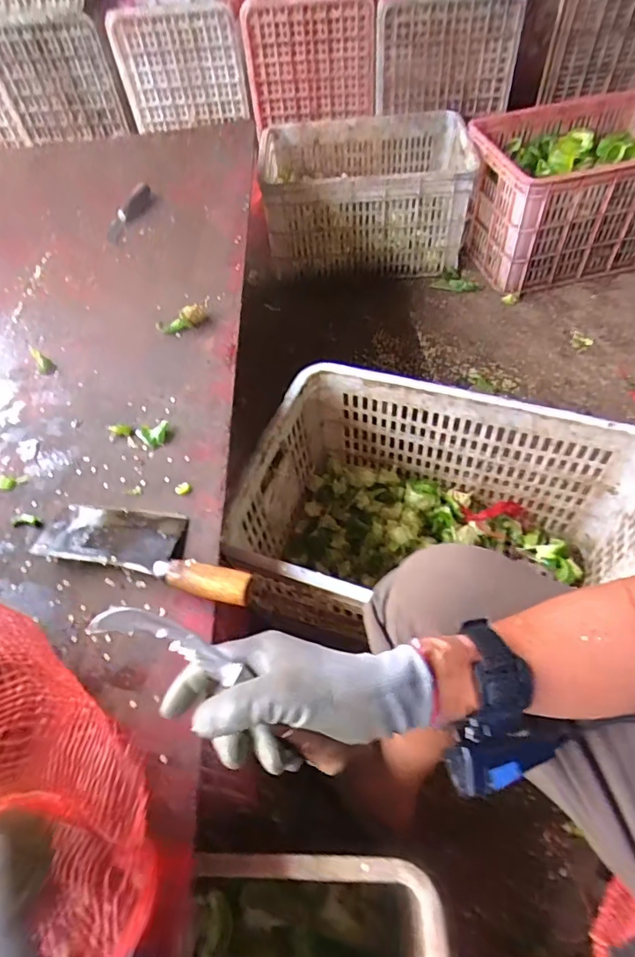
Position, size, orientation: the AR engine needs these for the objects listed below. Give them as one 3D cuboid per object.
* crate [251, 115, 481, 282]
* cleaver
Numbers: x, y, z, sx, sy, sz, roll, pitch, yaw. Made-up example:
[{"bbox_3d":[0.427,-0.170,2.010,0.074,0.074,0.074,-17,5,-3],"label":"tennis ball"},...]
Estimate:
[{"bbox_3d":[0.118,-0.747,1.364,0.518,0.247,0.347,-2,55,3],"label":"crate"},{"bbox_3d":[-0.183,0.068,0.552,0.248,0.035,0.082,11,57,12],"label":"cleaver"}]

